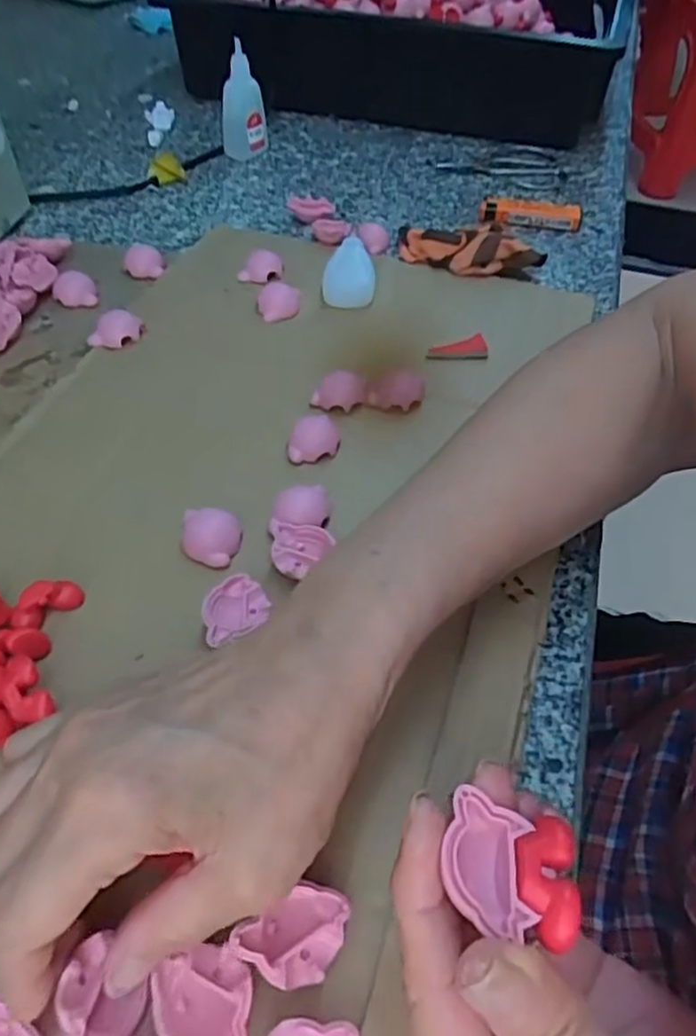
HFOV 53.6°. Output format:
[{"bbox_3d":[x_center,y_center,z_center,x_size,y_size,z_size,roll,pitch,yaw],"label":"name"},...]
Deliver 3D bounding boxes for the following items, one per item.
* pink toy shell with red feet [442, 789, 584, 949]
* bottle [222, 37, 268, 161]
[{"bbox_3d":[0.042,0.090,0.179,0.032,0.008,0.032,9,51,5],"label":"pink toy shell with red feet"},{"bbox_3d":[-0.089,-0.352,0.584,0.038,0.085,0.034,-3,51,-5],"label":"bottle"}]

